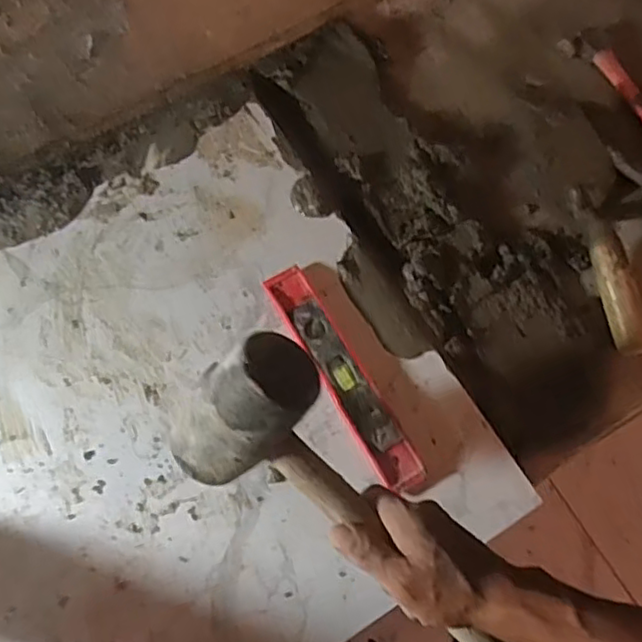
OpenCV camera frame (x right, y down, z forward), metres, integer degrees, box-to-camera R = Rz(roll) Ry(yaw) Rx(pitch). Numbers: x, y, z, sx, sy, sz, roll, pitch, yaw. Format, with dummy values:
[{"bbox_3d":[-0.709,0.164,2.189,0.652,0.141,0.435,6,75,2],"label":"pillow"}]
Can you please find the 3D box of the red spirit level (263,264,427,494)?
[{"bbox_3d":[0.019,0.047,0.584,0.038,0.014,0.222,-29,74,-11],"label":"red spirit level"}]

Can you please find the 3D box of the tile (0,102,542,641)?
[{"bbox_3d":[-0.145,0.089,0.571,0.484,0.015,0.465,-29,74,-12],"label":"tile"}]

